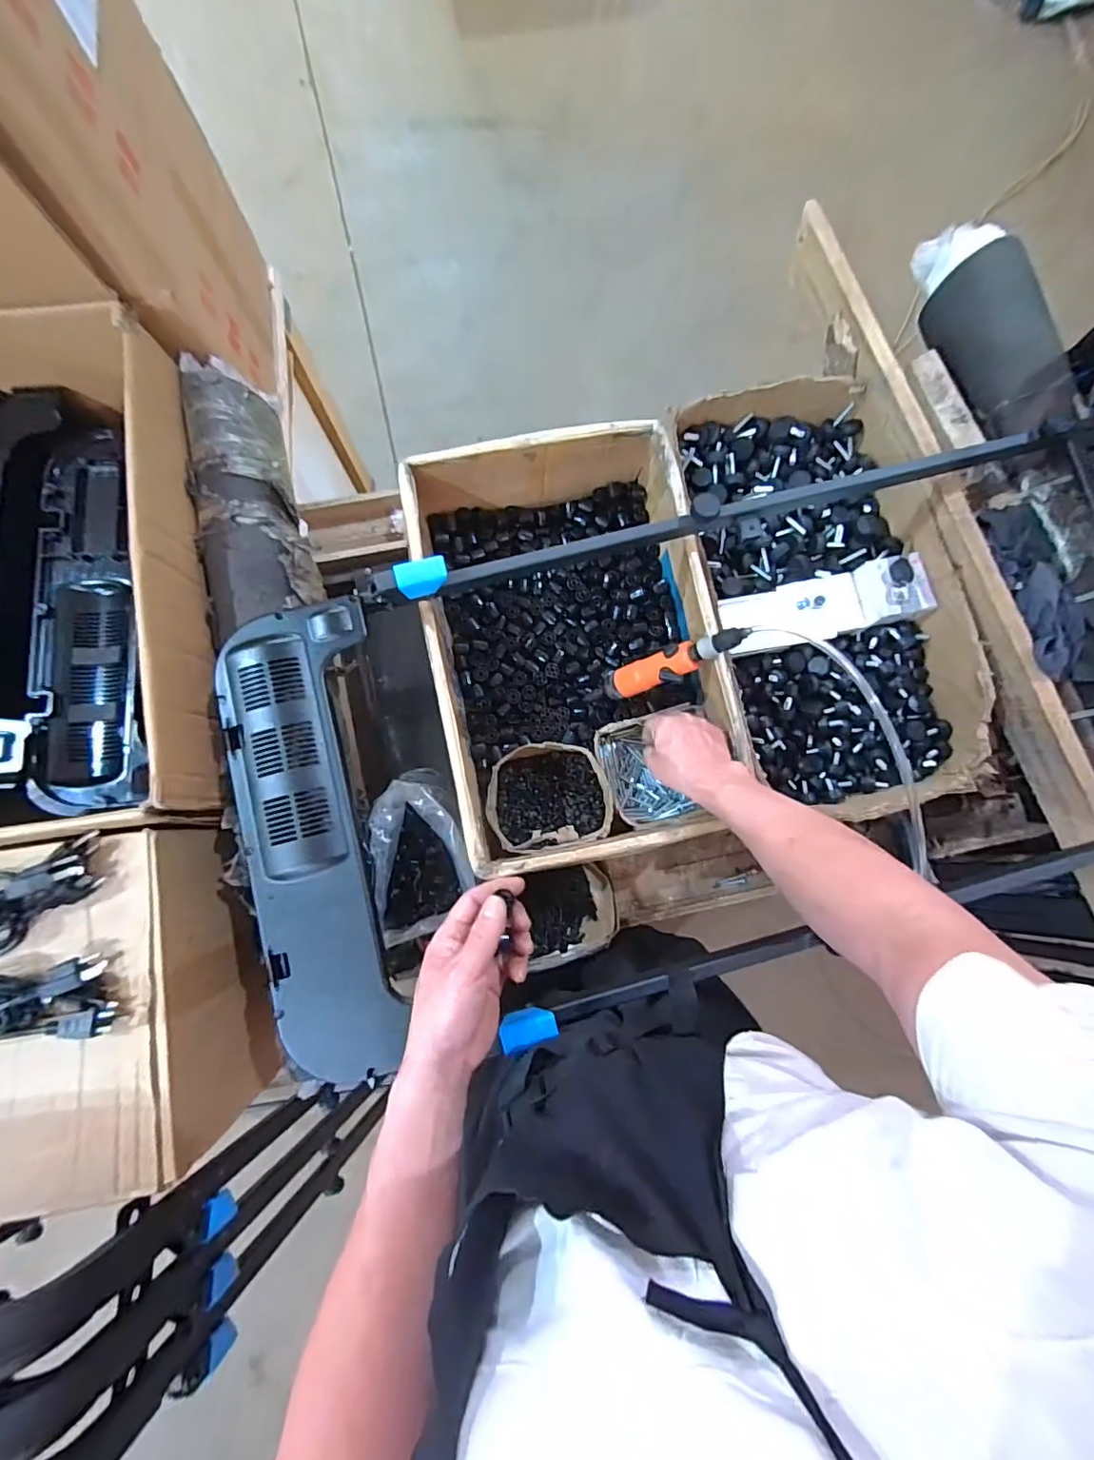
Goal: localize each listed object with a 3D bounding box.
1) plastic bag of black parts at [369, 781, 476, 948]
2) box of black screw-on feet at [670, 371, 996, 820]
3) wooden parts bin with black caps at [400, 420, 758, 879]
[{"bbox_3d":[-0.147,0.156,0.652,0.110,0.075,0.180,-6,83,-2],"label":"plastic bag of black parts"},{"bbox_3d":[0.370,-0.189,0.736,0.350,0.117,0.593,-16,84,-3],"label":"box of black screw-on feet"},{"bbox_3d":[0.033,-0.105,0.714,0.356,0.160,0.530,-13,83,-3],"label":"wooden parts bin with black caps"}]

